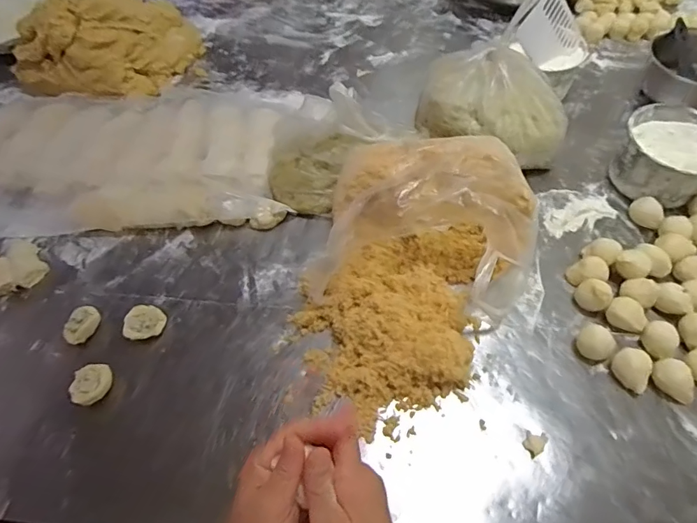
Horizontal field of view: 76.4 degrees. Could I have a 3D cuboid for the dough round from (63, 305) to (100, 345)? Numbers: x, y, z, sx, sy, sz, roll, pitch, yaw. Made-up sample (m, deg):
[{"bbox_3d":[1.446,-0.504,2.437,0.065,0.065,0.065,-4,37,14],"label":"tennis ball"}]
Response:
[{"bbox_3d":[-0.369,0.088,0.612,0.041,0.027,0.053,19,60,16],"label":"dough round"}]

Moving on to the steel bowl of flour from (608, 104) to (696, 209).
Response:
[{"bbox_3d":[0.506,-0.166,0.701,0.135,0.084,0.142,-36,61,-18],"label":"steel bowl of flour"}]

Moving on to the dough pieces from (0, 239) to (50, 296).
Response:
[{"bbox_3d":[-0.534,0.005,0.676,0.127,0.032,0.096,-7,56,-1],"label":"dough pieces"}]

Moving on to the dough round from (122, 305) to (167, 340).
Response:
[{"bbox_3d":[-0.280,0.085,0.613,0.051,0.024,0.048,-2,56,3],"label":"dough round"}]

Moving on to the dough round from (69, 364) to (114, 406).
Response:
[{"bbox_3d":[-0.326,0.157,0.563,0.045,0.024,0.051,1,57,5],"label":"dough round"}]

